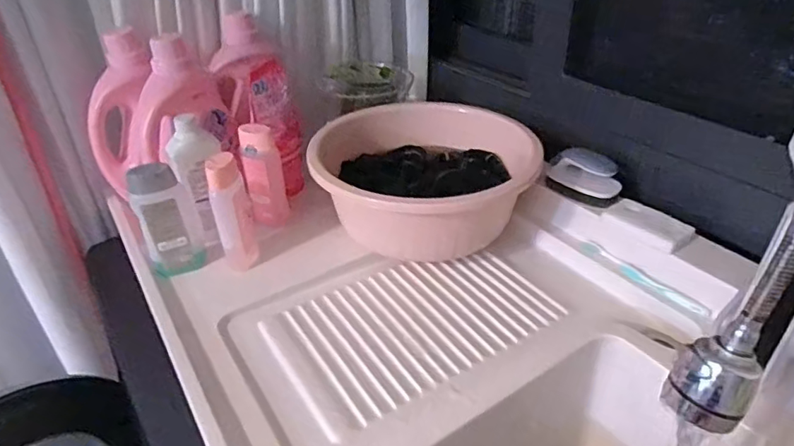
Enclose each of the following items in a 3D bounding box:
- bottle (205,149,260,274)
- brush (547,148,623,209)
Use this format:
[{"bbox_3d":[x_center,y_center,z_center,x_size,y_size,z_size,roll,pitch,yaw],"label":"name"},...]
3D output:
[{"bbox_3d":[-0.222,-0.013,0.710,0.047,0.168,0.038,-13,36,-16],"label":"bottle"},{"bbox_3d":[0.279,-0.070,0.779,0.105,0.055,0.049,26,43,34],"label":"brush"}]

